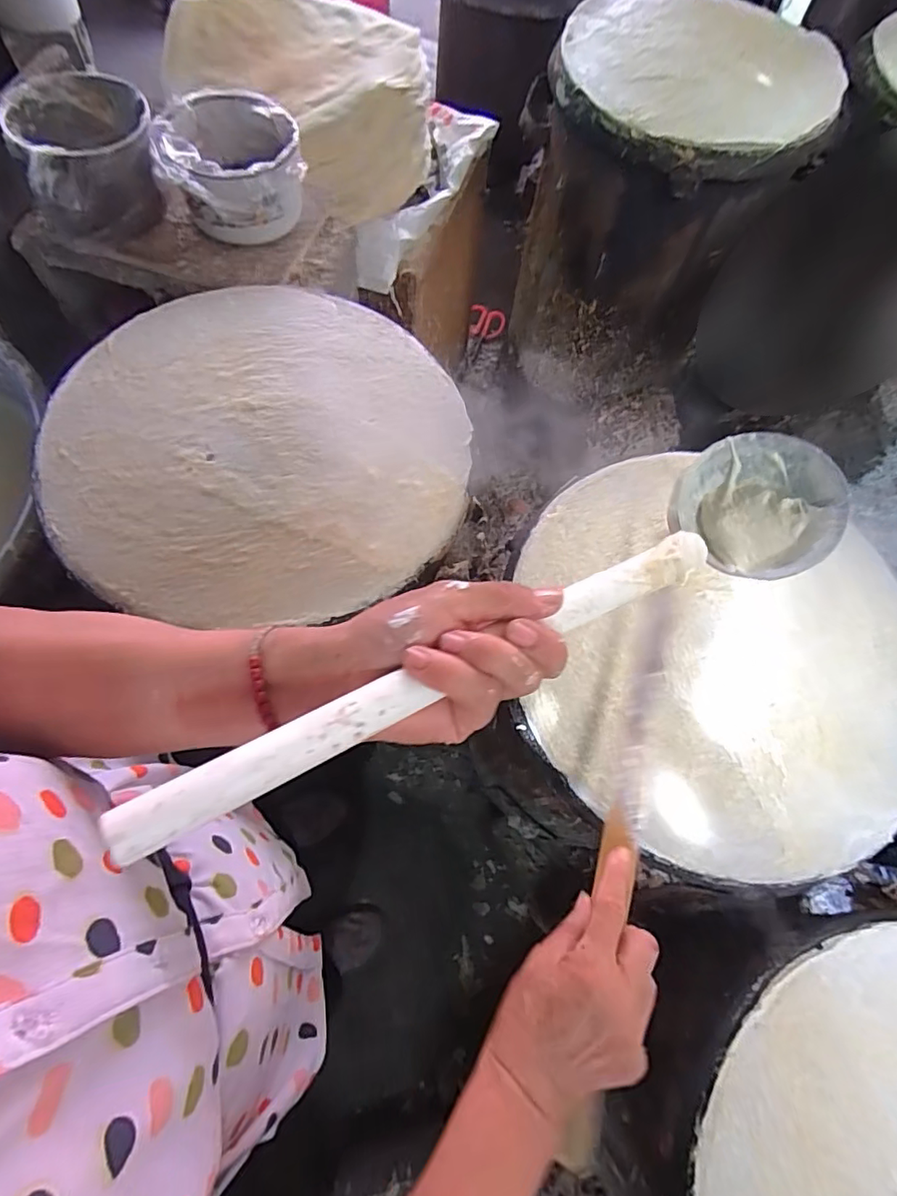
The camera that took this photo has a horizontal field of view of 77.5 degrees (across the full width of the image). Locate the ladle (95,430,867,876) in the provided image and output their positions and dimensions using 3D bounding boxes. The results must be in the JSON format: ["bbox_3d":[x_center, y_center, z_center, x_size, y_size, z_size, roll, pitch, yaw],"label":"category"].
[{"bbox_3d":[0.050,0.010,0.264,0.391,0.044,0.081,-25,73,-22],"label":"ladle"}]

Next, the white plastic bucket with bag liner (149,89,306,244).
[{"bbox_3d":[-0.251,-0.493,0.646,0.151,0.093,0.142,1,68,-3],"label":"white plastic bucket with bag liner"}]

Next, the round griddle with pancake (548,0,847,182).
[{"bbox_3d":[0.318,-0.696,0.738,0.292,0.059,0.370,-40,77,-15],"label":"round griddle with pancake"}]

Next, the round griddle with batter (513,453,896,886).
[{"bbox_3d":[0.232,0.046,0.469,0.361,0.051,0.332,1,70,-2],"label":"round griddle with batter"}]

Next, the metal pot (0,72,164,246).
[{"bbox_3d":[-0.392,-0.486,0.626,0.141,0.092,0.159,-22,71,-12],"label":"metal pot"}]

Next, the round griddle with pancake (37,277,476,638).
[{"bbox_3d":[-0.168,-0.149,0.521,0.362,0.030,0.358,1,70,-2],"label":"round griddle with pancake"}]

